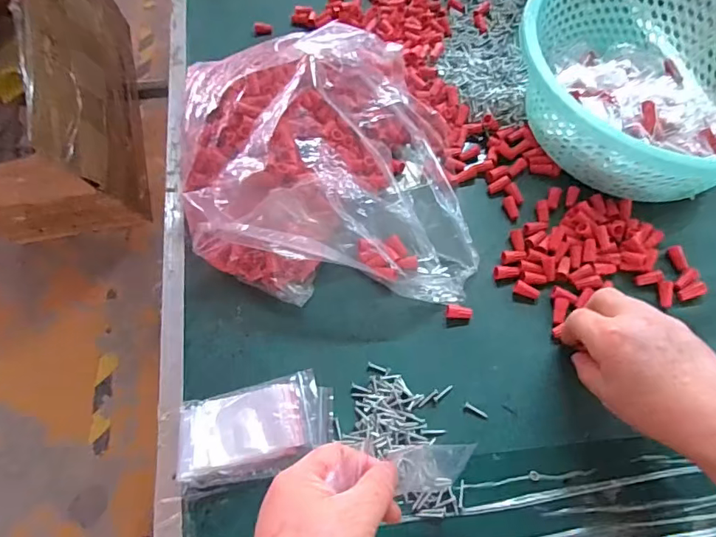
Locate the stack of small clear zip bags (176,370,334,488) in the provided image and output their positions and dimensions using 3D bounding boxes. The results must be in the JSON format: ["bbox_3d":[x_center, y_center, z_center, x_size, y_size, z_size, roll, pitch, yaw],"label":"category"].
[{"bbox_3d":[-0.080,0.126,0.391,0.121,0.014,0.069,-15,63,-6],"label":"stack of small clear zip bags"}]

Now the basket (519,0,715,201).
[{"bbox_3d":[0.290,-0.190,0.484,0.259,0.092,0.243,-1,62,1],"label":"basket"}]

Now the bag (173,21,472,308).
[{"bbox_3d":[-0.040,-0.115,0.476,0.273,0.087,0.297,-6,62,-2],"label":"bag"}]

